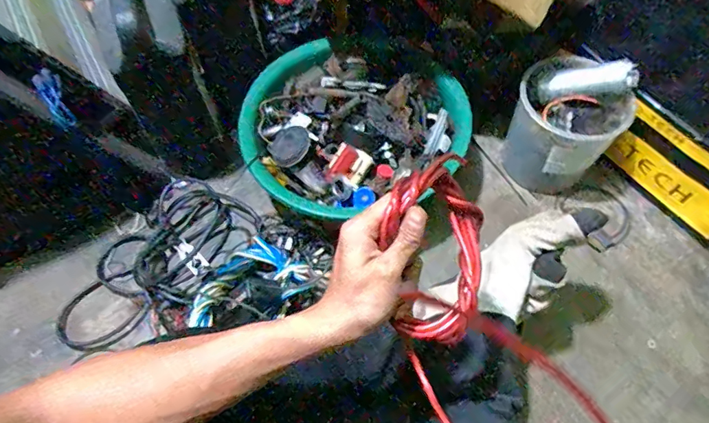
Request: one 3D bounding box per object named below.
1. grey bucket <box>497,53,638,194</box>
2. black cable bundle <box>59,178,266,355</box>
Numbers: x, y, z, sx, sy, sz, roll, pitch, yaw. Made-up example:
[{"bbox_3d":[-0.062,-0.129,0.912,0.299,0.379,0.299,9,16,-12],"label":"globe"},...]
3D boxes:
[{"bbox_3d":[0.333,-0.138,0.769,0.158,0.172,0.149,0,60,0],"label":"grey bucket"},{"bbox_3d":[-0.320,0.083,0.761,0.175,0.027,0.322,34,66,18],"label":"black cable bundle"}]

